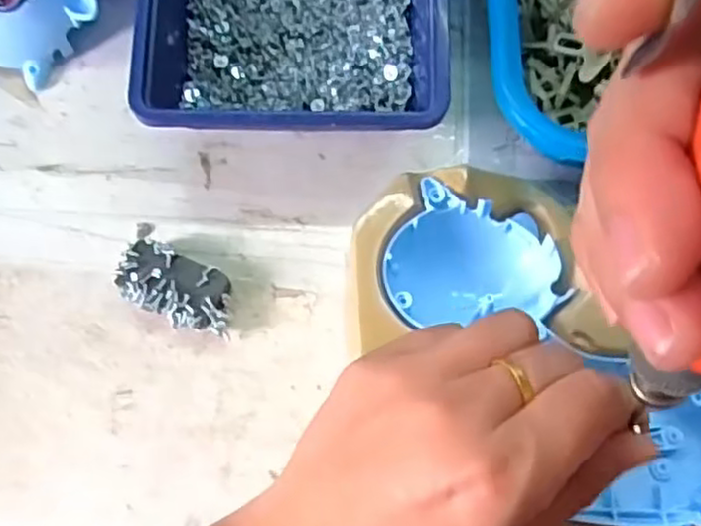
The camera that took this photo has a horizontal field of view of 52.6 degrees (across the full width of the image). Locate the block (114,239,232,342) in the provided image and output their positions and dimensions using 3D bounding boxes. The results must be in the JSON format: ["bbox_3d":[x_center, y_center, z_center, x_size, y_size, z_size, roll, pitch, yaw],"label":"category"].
[{"bbox_3d":[-0.081,0.012,0.333,0.057,0.015,0.031,25,73,10],"label":"block"}]

